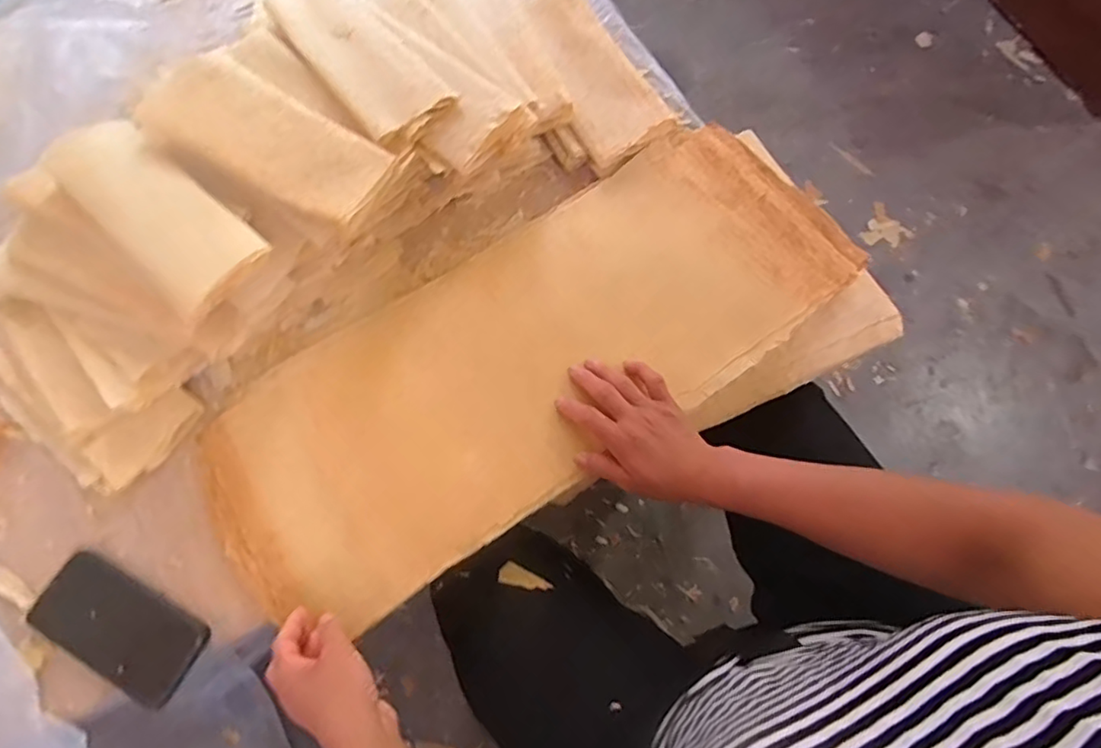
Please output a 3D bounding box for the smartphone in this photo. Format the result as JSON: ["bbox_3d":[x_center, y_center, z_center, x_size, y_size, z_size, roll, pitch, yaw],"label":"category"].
[{"bbox_3d":[-0.407,0.239,0.562,0.168,0.016,0.080,25,72,11],"label":"smartphone"}]

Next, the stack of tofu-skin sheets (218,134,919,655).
[{"bbox_3d":[-0.002,-0.020,0.643,0.715,0.039,0.312,-29,71,-10],"label":"stack of tofu-skin sheets"}]

